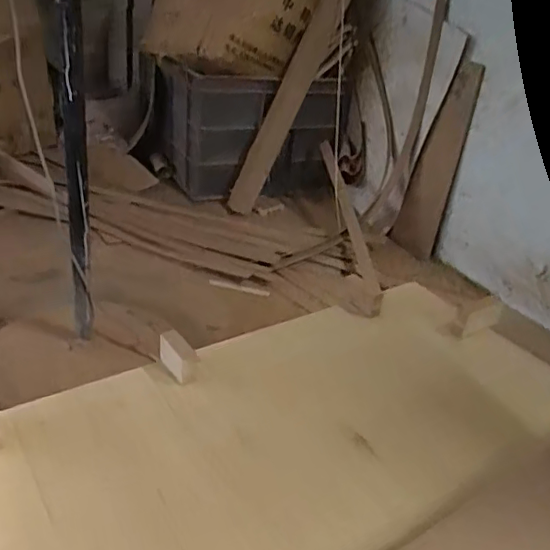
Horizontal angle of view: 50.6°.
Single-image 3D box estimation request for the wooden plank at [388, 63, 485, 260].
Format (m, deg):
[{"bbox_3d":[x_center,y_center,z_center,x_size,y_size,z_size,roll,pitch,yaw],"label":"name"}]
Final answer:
[{"bbox_3d":[0.499,-0.346,1.799,0.159,0.589,0.035,29,25,33],"label":"wooden plank"}]

